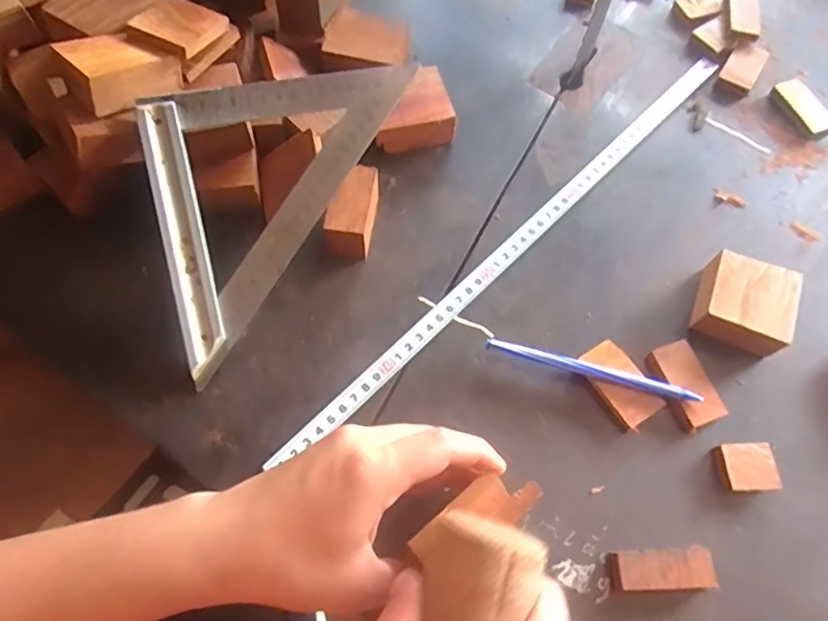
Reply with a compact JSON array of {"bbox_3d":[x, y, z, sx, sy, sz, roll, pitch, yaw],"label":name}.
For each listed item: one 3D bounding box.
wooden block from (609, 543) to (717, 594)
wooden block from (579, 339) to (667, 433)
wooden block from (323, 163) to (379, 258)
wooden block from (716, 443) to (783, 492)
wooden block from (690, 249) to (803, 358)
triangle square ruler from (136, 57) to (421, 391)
[{"bbox_3d":[0.140,0.148,0.324,0.056,0.016,0.023,-4,66,-4],"label":"wooden block"},{"bbox_3d":[0.133,0.048,0.371,0.033,0.011,0.054,-32,71,-15],"label":"wooden block"},{"bbox_3d":[-0.043,-0.069,0.397,0.027,0.037,0.057,9,66,1],"label":"wooden block"},{"bbox_3d":[0.207,0.097,0.352,0.031,0.010,0.028,-3,66,-4],"label":"wooden block"},{"bbox_3d":[0.225,-0.004,0.388,0.056,0.030,0.057,22,67,7],"label":"wooden block"},{"bbox_3d":[-0.116,-0.096,0.376,0.124,0.015,0.250,34,79,-8],"label":"triangle square ruler"}]

